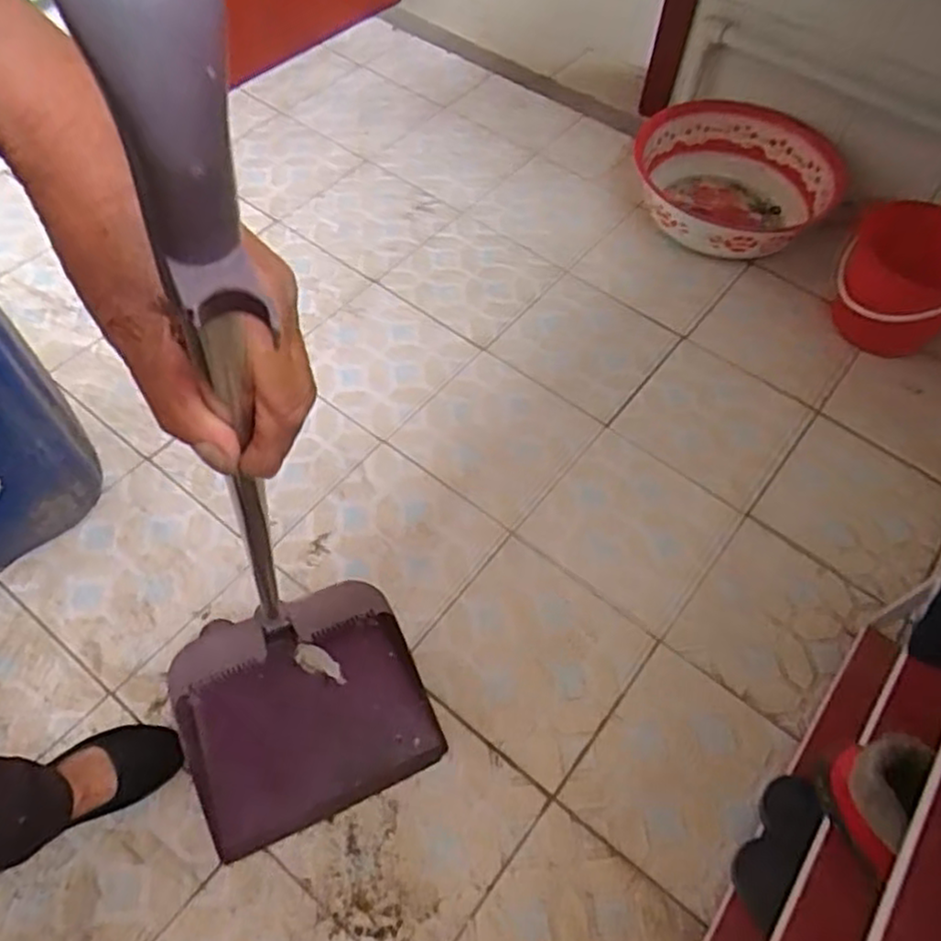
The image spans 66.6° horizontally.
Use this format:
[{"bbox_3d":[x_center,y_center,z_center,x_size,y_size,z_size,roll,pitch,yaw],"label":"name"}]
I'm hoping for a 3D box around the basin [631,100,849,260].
[{"bbox_3d":[0.495,-0.563,1.392,0.386,0.123,0.357,1,58,-2],"label":"basin"}]

